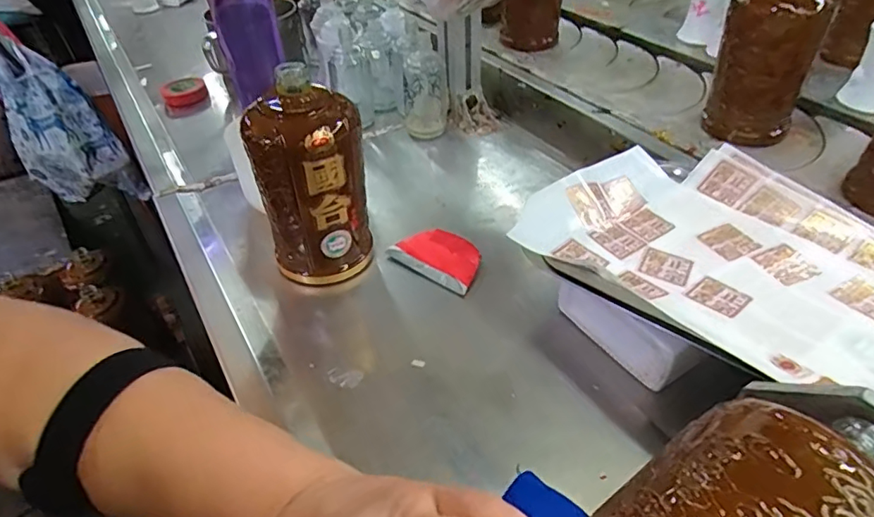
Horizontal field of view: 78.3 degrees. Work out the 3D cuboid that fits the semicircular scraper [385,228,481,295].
[{"bbox_3d":[0.002,-0.002,0.510,0.087,0.015,0.053,24,50,28],"label":"semicircular scraper"}]

